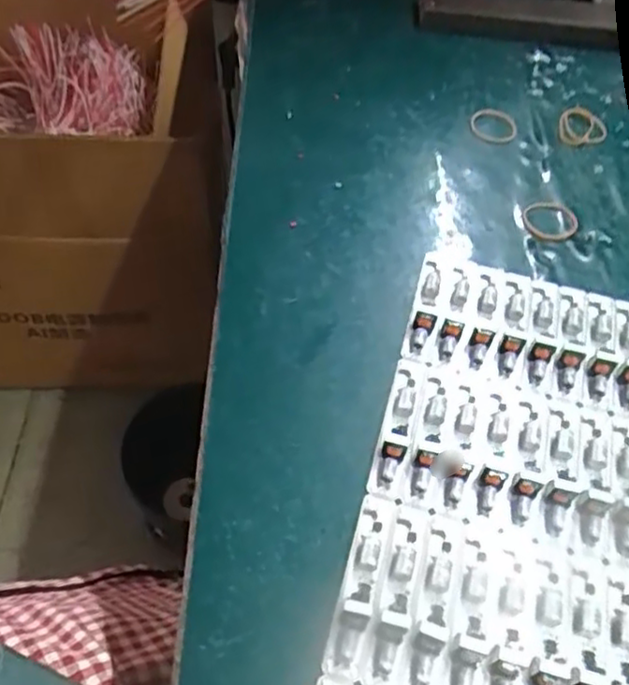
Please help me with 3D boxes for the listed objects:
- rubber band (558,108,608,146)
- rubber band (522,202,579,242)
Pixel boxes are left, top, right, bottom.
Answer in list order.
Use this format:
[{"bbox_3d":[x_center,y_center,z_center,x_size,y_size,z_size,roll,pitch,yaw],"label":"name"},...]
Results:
[{"bbox_3d":[0.178,-0.143,0.460,0.032,0.004,0.039,12,55,4],"label":"rubber band"},{"bbox_3d":[0.140,-0.072,0.412,0.033,0.004,0.030,2,55,-3],"label":"rubber band"}]

